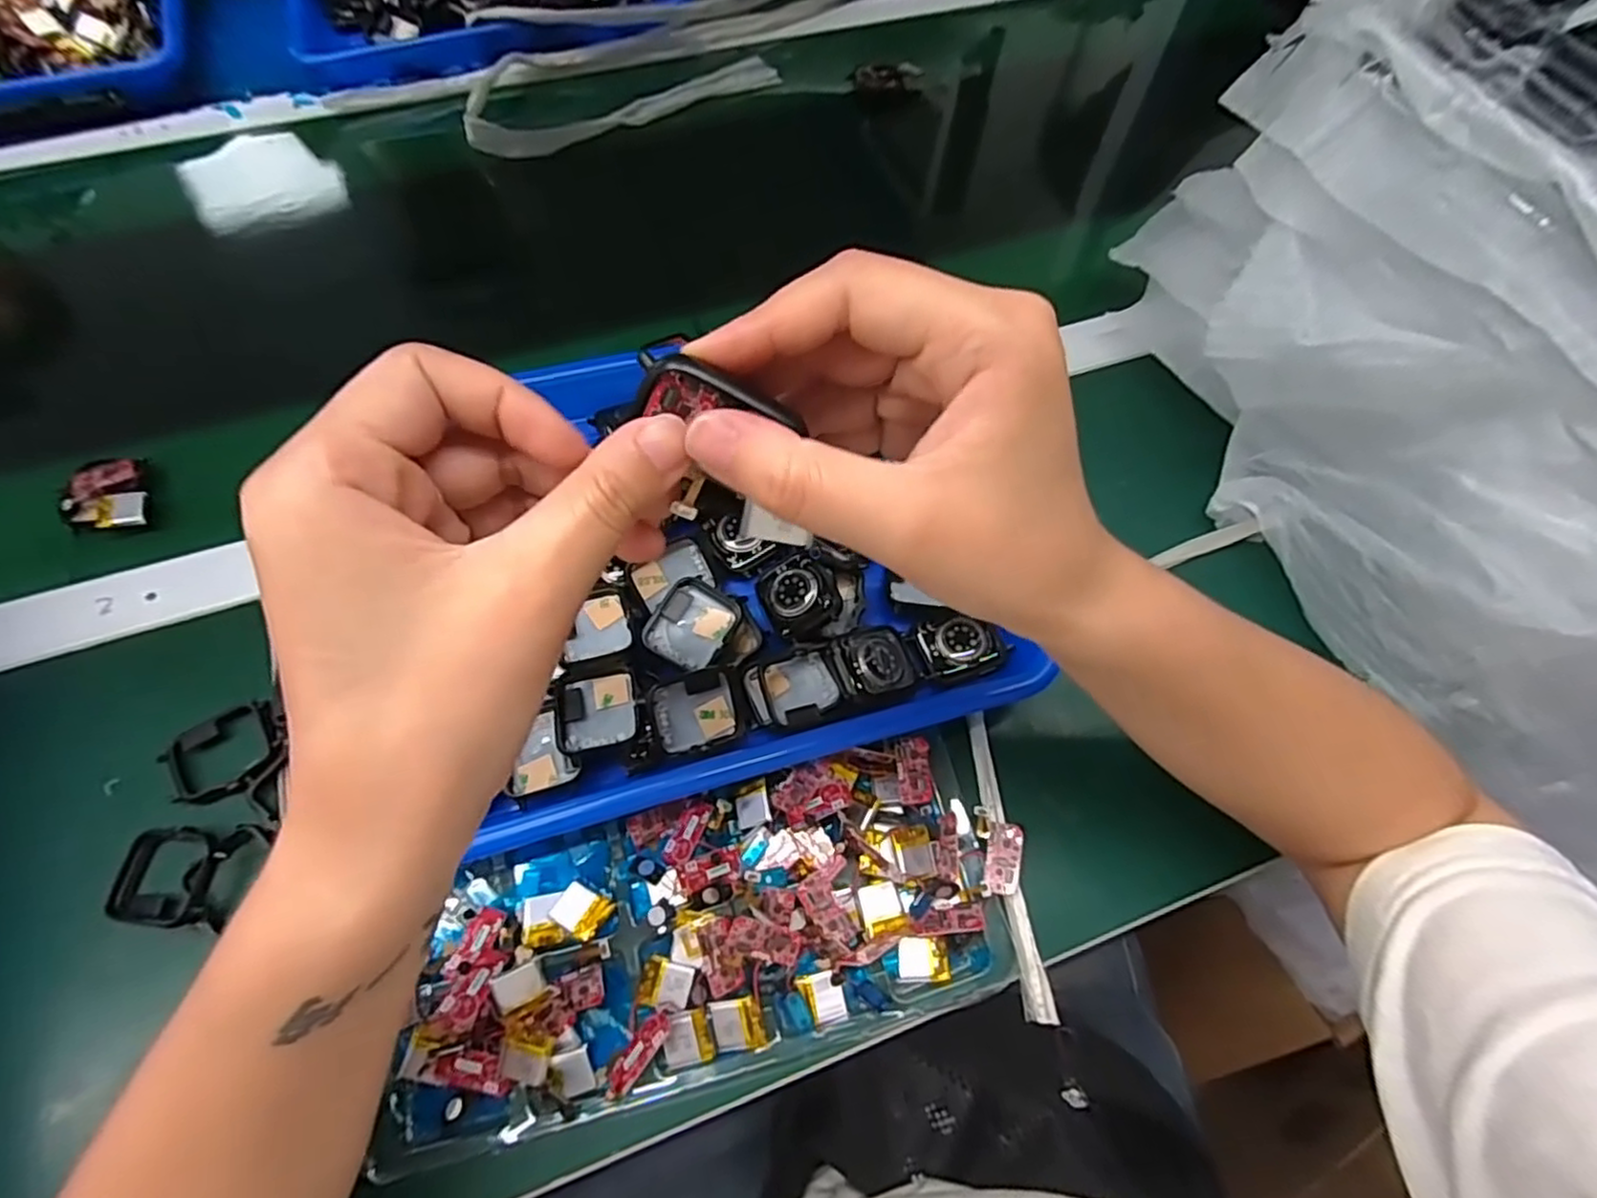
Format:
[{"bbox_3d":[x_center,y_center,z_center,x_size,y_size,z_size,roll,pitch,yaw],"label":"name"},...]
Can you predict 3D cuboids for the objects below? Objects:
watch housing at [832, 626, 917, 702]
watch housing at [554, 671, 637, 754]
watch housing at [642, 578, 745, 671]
[{"bbox_3d":[0.036,0.031,0.323,0.041,0.008,0.035,-6,70,-31],"label":"watch housing"},{"bbox_3d":[-0.088,0.050,0.310,0.035,0.017,0.034,-11,64,-7],"label":"watch housing"},{"bbox_3d":[-0.049,0.011,0.328,0.036,0.010,0.041,23,65,10],"label":"watch housing"}]

